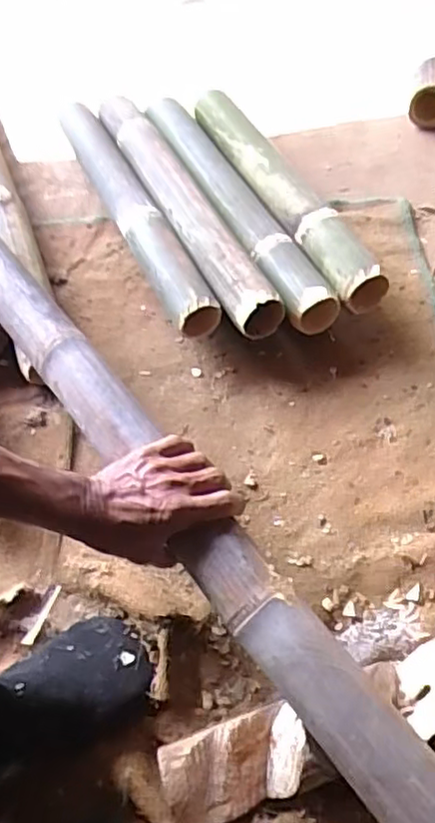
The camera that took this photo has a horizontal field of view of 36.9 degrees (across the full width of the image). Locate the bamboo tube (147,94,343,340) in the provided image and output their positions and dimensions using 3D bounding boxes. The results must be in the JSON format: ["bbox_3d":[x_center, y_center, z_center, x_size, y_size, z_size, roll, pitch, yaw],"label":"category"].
[{"bbox_3d":[0.016,-0.307,0.949,0.075,0.059,0.516,-23,59,-13],"label":"bamboo tube"}]

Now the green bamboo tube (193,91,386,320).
[{"bbox_3d":[0.086,-0.328,0.953,0.074,0.062,0.476,-22,58,-12],"label":"green bamboo tube"}]

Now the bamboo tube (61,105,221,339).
[{"bbox_3d":[-0.129,-0.293,0.934,0.062,0.062,0.499,-23,59,-12],"label":"bamboo tube"}]

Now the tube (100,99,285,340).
[{"bbox_3d":[-0.059,-0.304,0.935,0.073,0.054,0.523,-23,57,-12],"label":"tube"}]

